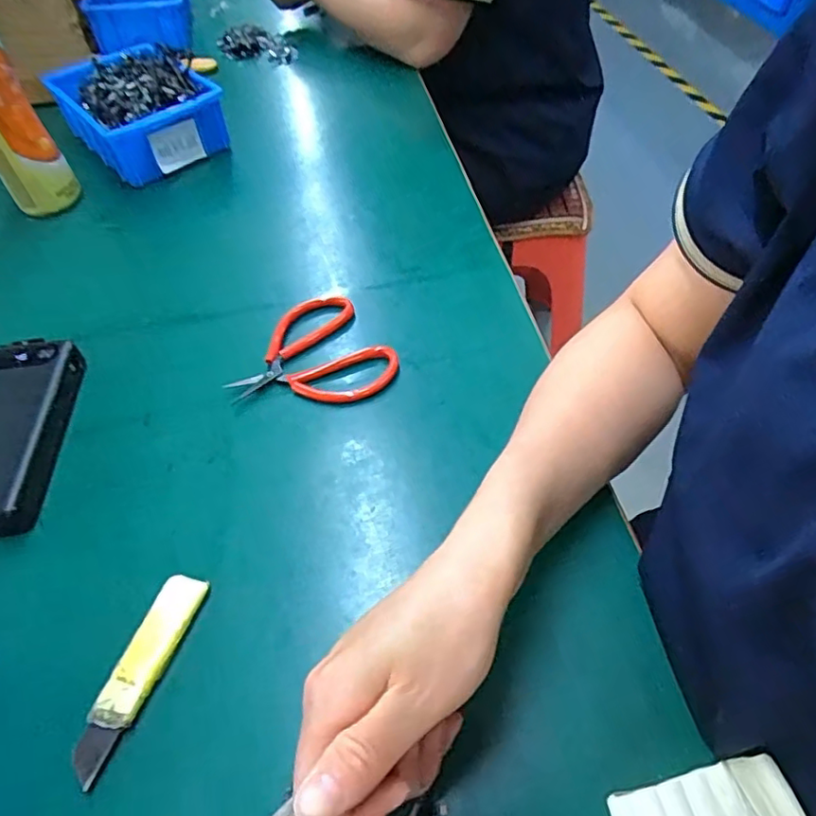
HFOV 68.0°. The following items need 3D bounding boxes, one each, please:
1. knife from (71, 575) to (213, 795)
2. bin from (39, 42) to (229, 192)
[{"bbox_3d":[-0.143,0.141,0.325,0.026,0.009,0.105,12,53,13],"label":"knife"},{"bbox_3d":[-0.301,-0.332,0.679,0.136,0.080,0.193,-32,56,-21],"label":"bin"}]

